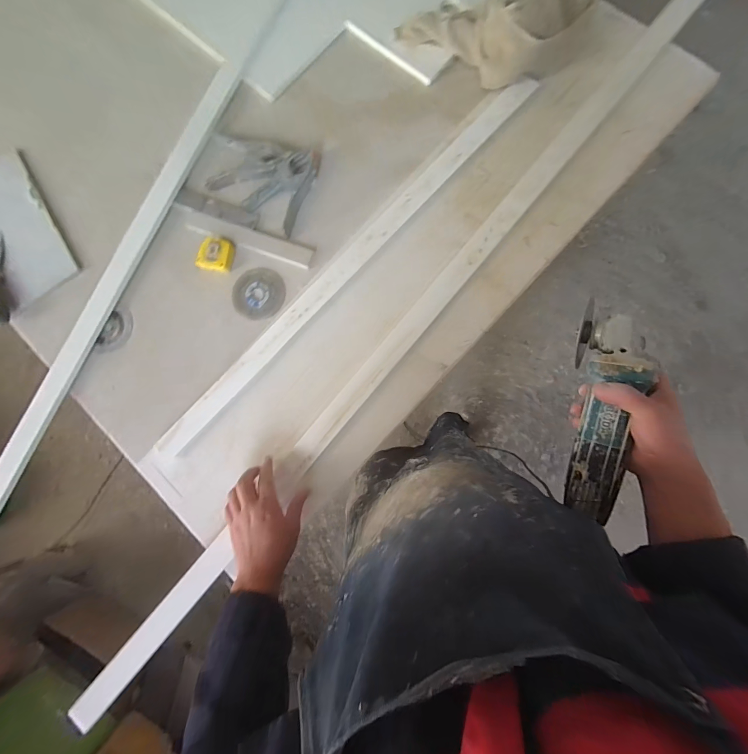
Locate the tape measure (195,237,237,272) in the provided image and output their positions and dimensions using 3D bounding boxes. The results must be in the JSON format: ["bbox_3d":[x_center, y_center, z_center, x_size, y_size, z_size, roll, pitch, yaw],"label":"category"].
[{"bbox_3d":[-0.280,-0.219,0.565,0.058,0.019,0.059,8,85,3],"label":"tape measure"}]

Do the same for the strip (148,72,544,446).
[{"bbox_3d":[-0.043,-0.195,0.553,0.067,0.007,0.865,43,88,6],"label":"strip"}]

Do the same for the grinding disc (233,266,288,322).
[{"bbox_3d":[-0.204,-0.148,0.568,0.094,0.008,0.090,-1,83,4],"label":"grinding disc"}]

